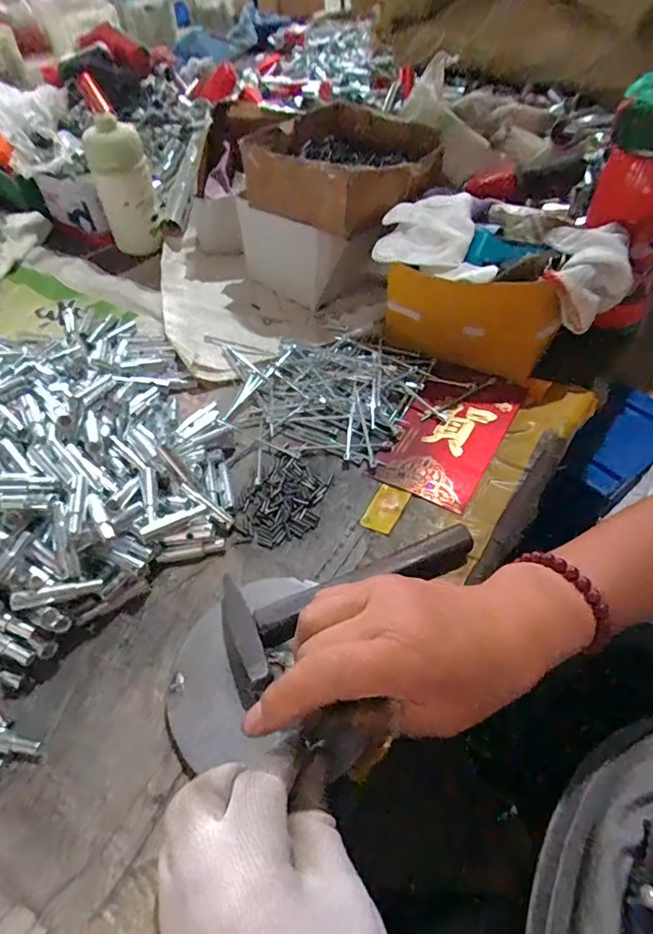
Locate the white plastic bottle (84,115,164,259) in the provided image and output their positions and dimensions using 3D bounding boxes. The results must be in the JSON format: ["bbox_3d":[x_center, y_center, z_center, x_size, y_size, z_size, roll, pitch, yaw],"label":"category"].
[{"bbox_3d":[-0.255,-0.353,0.621,0.067,0.142,0.057,-13,52,-10],"label":"white plastic bottle"}]

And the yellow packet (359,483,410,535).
[{"bbox_3d":[0.047,0.032,0.383,0.026,0.004,0.045,23,55,18],"label":"yellow packet"}]

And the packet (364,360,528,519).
[{"bbox_3d":[0.111,-0.035,0.433,0.086,0.008,0.161,25,55,19],"label":"packet"}]

